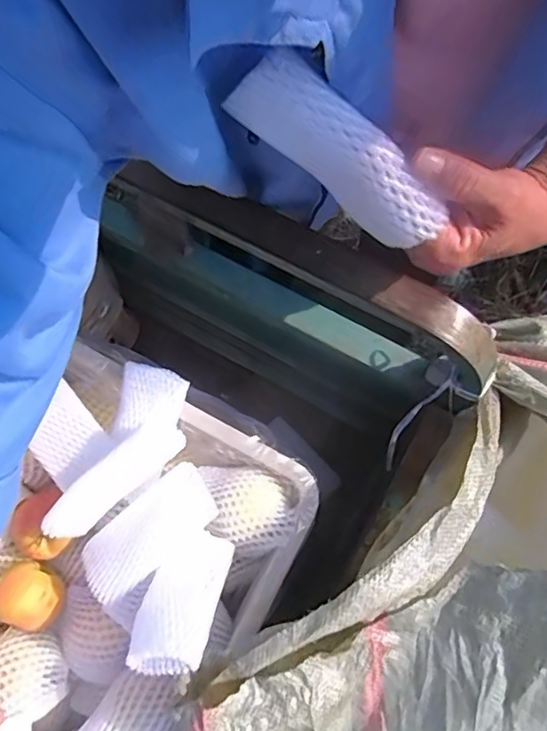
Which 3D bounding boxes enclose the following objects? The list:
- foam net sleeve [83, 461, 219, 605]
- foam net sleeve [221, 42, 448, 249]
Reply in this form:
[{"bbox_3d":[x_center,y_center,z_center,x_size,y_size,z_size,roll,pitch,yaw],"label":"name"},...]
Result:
[{"bbox_3d":[-0.116,0.152,0.514,0.133,0.032,0.062,-38,76,-13],"label":"foam net sleeve"},{"bbox_3d":[0.038,-0.112,0.301,0.127,0.041,0.018,34,32,-21],"label":"foam net sleeve"}]

